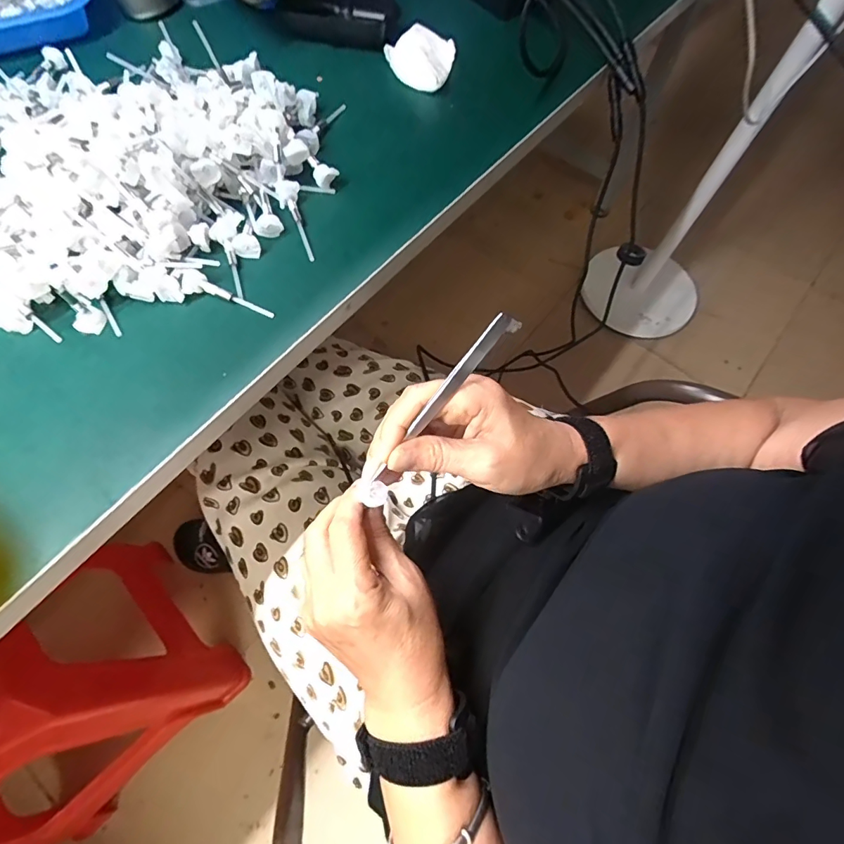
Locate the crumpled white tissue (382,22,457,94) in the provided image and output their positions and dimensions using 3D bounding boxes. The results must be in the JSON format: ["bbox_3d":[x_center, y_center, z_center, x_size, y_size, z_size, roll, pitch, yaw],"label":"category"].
[{"bbox_3d":[0.002,-0.336,0.425,0.066,0.020,0.060,35,70,14],"label":"crumpled white tissue"}]

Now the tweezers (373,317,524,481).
[{"bbox_3d":[0.012,-0.012,0.264,0.009,0.016,0.120,43,103,15],"label":"tweezers"}]

